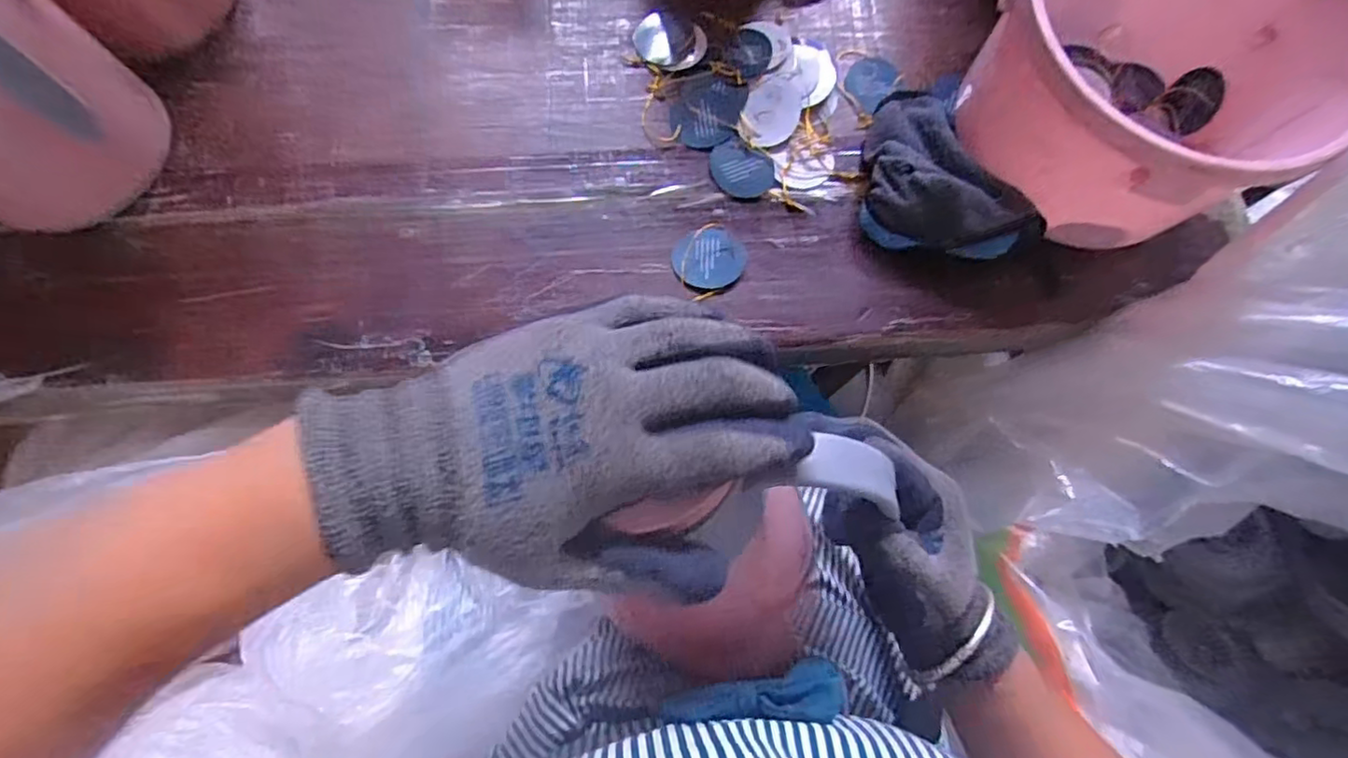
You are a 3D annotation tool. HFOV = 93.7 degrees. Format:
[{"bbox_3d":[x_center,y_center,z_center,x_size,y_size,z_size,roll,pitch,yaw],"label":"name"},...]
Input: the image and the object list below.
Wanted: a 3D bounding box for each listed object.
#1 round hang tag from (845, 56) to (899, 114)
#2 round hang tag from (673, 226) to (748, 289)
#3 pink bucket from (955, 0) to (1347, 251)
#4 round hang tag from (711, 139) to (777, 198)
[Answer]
[{"bbox_3d":[0.162,-0.245,0.519,0.049,0.006,0.042,-39,78,-13],"label":"round hang tag"},{"bbox_3d":[0.027,-0.090,0.471,0.053,0.006,0.046,-13,79,-8],"label":"round hang tag"},{"bbox_3d":[0.329,-0.209,0.450,0.218,0.138,0.209,1,73,-2],"label":"pink bucket"},{"bbox_3d":[0.053,-0.163,0.492,0.051,0.004,0.042,32,80,4],"label":"round hang tag"}]

